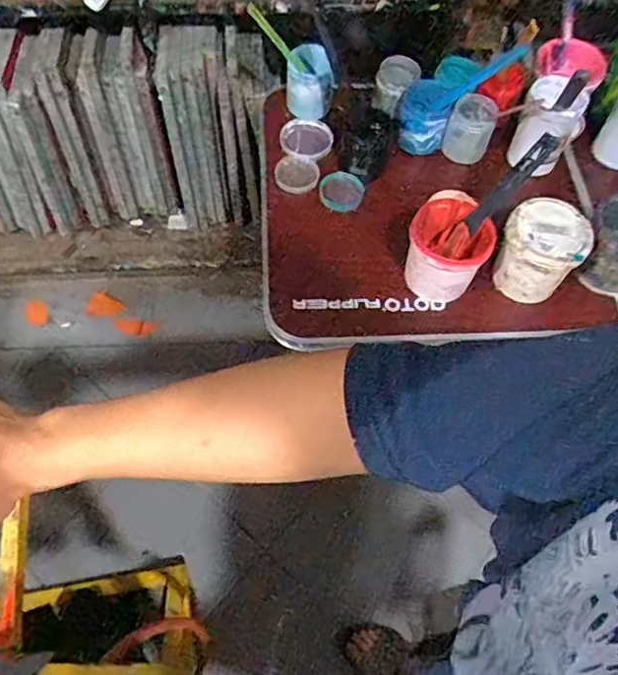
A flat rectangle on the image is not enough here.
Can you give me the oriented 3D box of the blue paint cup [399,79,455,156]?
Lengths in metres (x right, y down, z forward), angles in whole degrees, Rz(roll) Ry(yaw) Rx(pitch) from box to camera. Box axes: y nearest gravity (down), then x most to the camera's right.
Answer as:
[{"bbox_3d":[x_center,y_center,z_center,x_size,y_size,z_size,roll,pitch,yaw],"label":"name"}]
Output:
[{"bbox_3d":[0.215,-0.422,1.160,0.092,0.095,0.105,7,64,2],"label":"blue paint cup"}]

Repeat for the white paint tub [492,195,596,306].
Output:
[{"bbox_3d":[0.370,-0.138,0.993,0.128,0.127,0.123,25,66,10],"label":"white paint tub"}]

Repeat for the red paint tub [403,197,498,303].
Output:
[{"bbox_3d":[0.224,-0.148,1.008,0.133,0.109,0.153,11,64,3],"label":"red paint tub"}]

